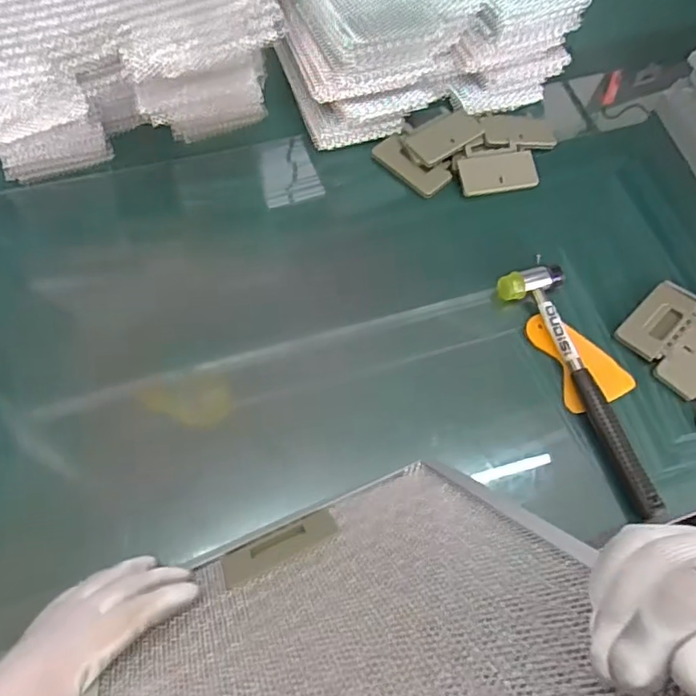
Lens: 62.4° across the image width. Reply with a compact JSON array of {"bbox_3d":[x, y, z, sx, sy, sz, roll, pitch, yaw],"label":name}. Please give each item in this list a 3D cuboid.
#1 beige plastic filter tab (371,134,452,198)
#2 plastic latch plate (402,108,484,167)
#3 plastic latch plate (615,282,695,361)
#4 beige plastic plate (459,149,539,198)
[{"bbox_3d":[0.068,-0.199,0.628,0.087,0.009,0.045,41,69,16],"label":"beige plastic filter tab"},{"bbox_3d":[0.107,-0.232,0.628,0.083,0.008,0.045,-30,69,-16],"label":"plastic latch plate"},{"bbox_3d":[0.299,-0.026,0.554,0.086,0.007,0.045,-41,72,-20],"label":"plastic latch plate"},{"bbox_3d":[0.163,-0.190,0.625,0.084,0.010,0.040,-10,89,-6],"label":"beige plastic plate"}]

